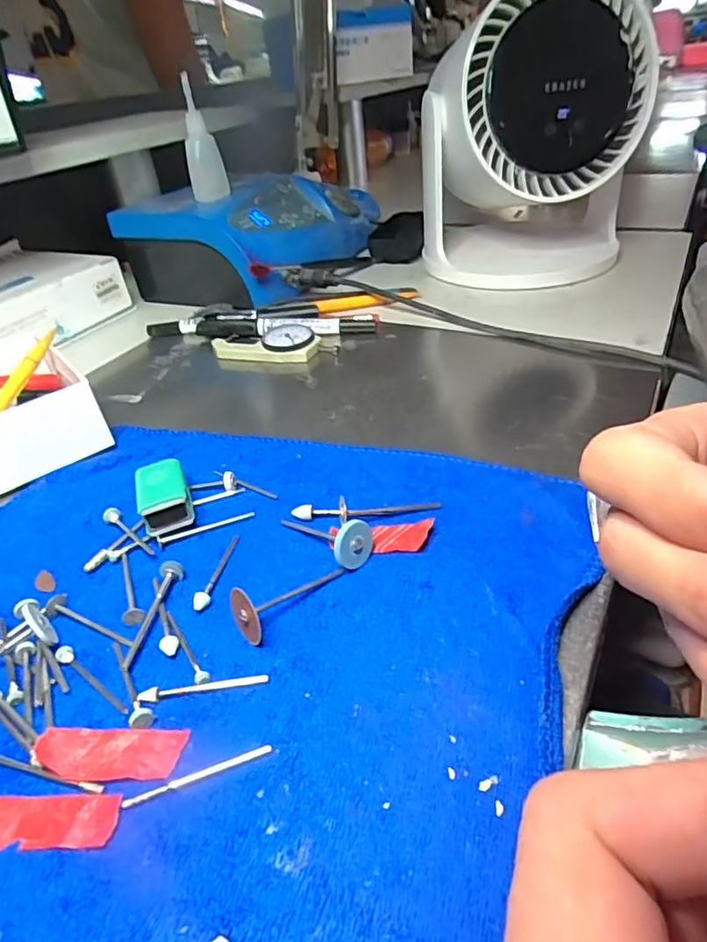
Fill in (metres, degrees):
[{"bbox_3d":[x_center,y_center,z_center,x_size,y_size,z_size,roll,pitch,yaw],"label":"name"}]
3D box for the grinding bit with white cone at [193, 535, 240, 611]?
[{"bbox_3d":[-0.056,0.040,0.233,0.006,0.005,0.043,3,37,13],"label":"grinding bit with white cone"}]

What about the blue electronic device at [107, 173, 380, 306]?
[{"bbox_3d":[-0.086,-0.252,0.567,0.182,0.073,0.266,15,41,26],"label":"blue electronic device"}]

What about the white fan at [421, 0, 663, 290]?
[{"bbox_3d":[0.145,-0.279,0.464,0.169,0.195,0.155,0,37,8],"label":"white fan"}]

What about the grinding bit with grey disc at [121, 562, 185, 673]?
[{"bbox_3d":[-0.077,0.054,0.216,0.008,0.007,0.047,0,37,9],"label":"grinding bit with grey disc"}]

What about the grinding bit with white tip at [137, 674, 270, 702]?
[{"bbox_3d":[-0.050,0.072,0.188,0.043,0.004,0.005,-9,36,-3],"label":"grinding bit with white tip"}]

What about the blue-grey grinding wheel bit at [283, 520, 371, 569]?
[{"bbox_3d":[-0.014,0.027,0.237,0.049,0.016,0.018,9,36,45],"label":"blue-grey grinding wheel bit"}]

